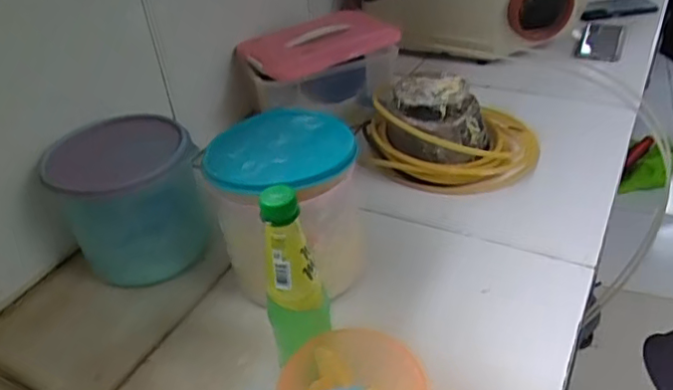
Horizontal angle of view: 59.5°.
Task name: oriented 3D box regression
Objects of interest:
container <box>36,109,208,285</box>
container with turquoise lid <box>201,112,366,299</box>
[{"bbox_3d":[-0.242,0.007,0.716,0.158,0.155,0.149,-20,39,-18],"label":"container"},{"bbox_3d":[-0.055,0.016,0.676,0.155,0.161,0.194,-7,36,-1],"label":"container with turquoise lid"}]

